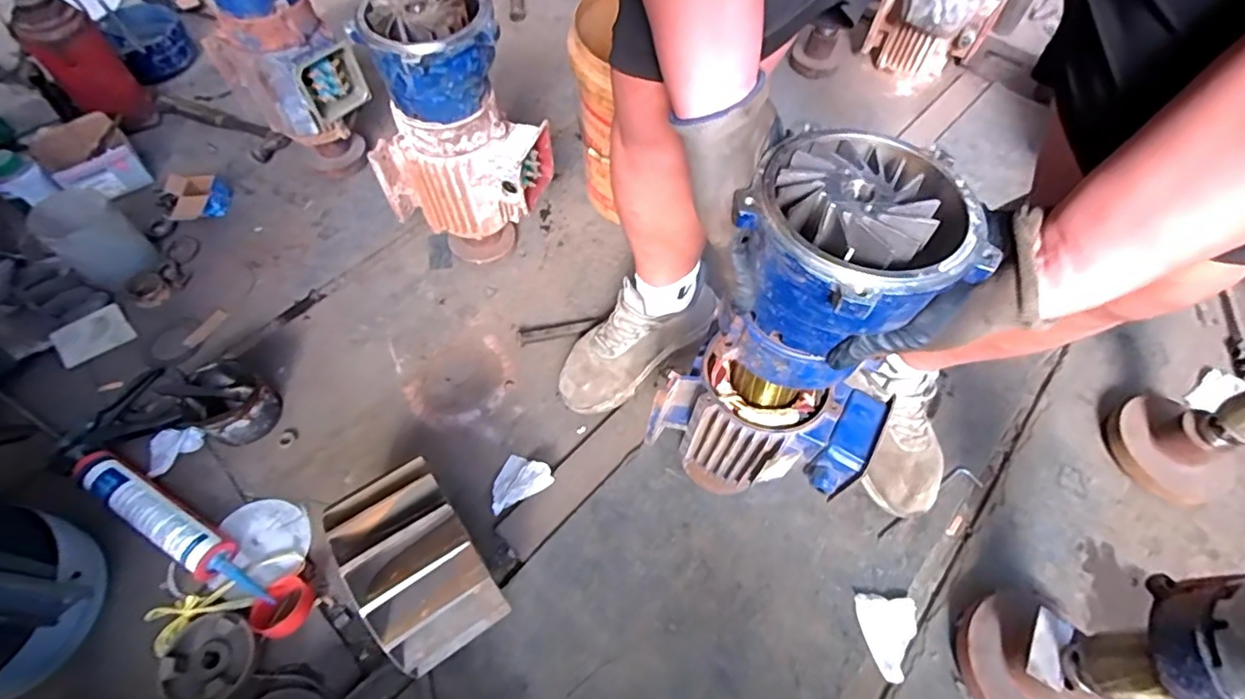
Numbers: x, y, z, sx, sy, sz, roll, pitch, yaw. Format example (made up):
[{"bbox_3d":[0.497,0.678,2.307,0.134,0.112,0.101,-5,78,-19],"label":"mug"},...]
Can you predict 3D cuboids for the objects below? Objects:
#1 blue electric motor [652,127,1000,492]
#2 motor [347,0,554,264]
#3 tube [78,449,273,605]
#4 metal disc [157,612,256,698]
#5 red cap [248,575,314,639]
[{"bbox_3d":[0.161,0.013,0.553,0.209,0.385,0.156,10,53,4],"label":"blue electric motor"},{"bbox_3d":[-0.227,-0.284,0.854,0.201,0.424,0.171,25,62,13],"label":"motor"},{"bbox_3d":[-0.600,0.238,0.769,0.335,0.048,0.054,26,60,15],"label":"tube"},{"bbox_3d":[-0.493,0.371,0.687,0.102,0.030,0.098,-3,57,-3],"label":"metal disc"},{"bbox_3d":[-0.427,0.328,0.730,0.071,0.028,0.069,14,47,30],"label":"red cap"}]

